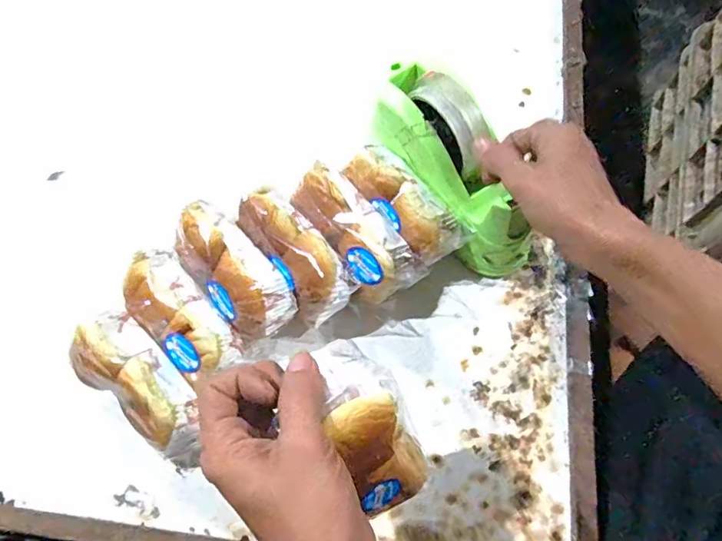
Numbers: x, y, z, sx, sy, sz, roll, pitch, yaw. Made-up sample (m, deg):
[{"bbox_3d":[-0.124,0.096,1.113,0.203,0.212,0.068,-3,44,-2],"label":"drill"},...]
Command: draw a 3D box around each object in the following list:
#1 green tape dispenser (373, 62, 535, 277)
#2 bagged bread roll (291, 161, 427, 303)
[{"bbox_3d":[0.085,-0.085,0.437,0.066,0.094,0.205,-32,94,-10],"label":"green tape dispenser"},{"bbox_3d":[-0.009,-0.029,0.468,0.058,0.069,0.131,-39,72,-12],"label":"bagged bread roll"}]

